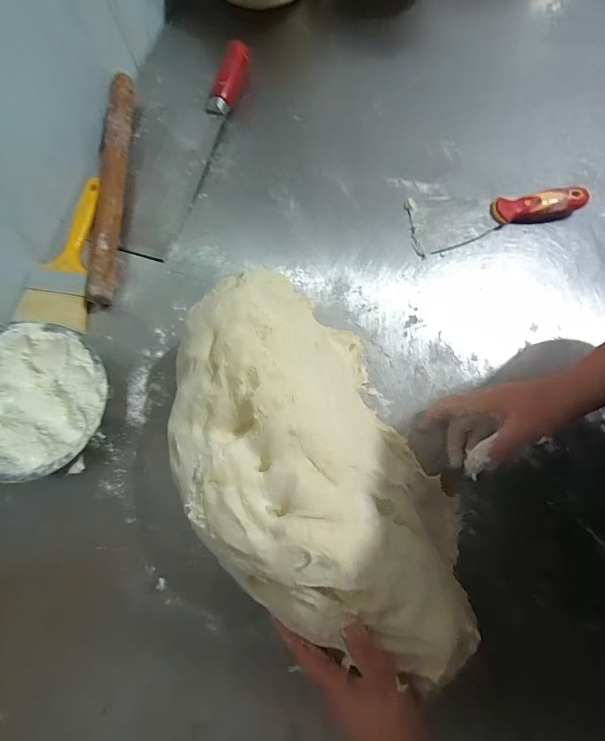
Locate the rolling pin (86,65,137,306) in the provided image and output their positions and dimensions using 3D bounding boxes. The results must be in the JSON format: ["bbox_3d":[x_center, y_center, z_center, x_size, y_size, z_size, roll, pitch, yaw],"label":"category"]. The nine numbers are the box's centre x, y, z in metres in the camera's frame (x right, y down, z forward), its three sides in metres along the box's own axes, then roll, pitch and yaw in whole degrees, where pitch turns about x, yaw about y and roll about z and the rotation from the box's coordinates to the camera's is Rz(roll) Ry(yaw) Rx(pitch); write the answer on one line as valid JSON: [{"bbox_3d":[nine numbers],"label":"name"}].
[{"bbox_3d":[-0.229,-0.223,0.441,0.030,0.035,0.297,-2,75,1],"label":"rolling pin"}]

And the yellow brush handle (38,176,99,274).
[{"bbox_3d":[-0.262,-0.174,0.442,0.050,0.019,0.127,12,76,5],"label":"yellow brush handle"}]

